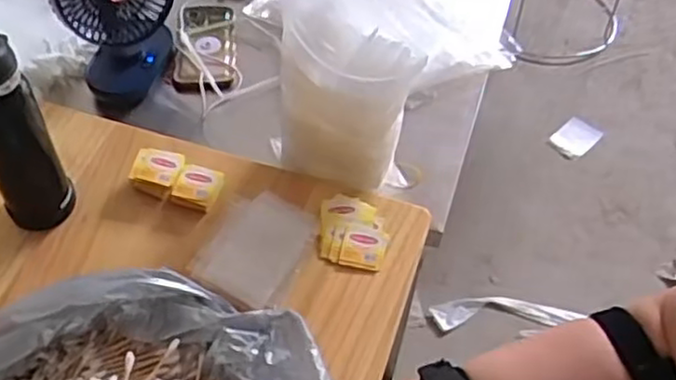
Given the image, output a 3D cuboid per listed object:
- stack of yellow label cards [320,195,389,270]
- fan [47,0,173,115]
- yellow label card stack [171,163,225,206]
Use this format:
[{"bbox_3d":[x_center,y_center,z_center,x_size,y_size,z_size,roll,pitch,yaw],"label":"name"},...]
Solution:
[{"bbox_3d":[0.016,0.043,0.730,0.068,0.006,0.086,3,52,1],"label":"stack of yellow label cards"},{"bbox_3d":[-0.279,-0.226,0.875,0.098,0.194,0.155,19,53,13],"label":"fan"},{"bbox_3d":[-0.148,-0.007,0.750,0.046,0.013,0.049,10,52,7],"label":"yellow label card stack"}]

